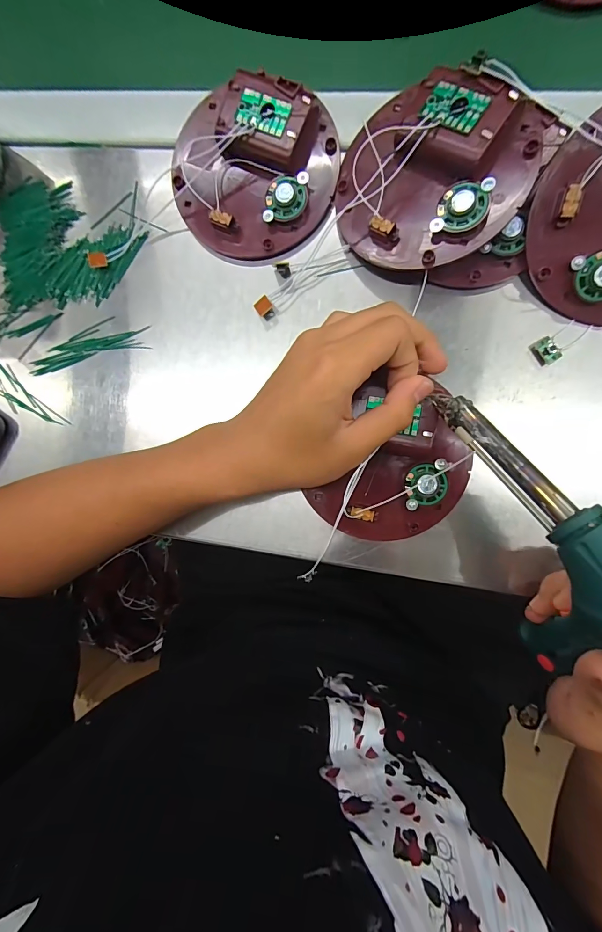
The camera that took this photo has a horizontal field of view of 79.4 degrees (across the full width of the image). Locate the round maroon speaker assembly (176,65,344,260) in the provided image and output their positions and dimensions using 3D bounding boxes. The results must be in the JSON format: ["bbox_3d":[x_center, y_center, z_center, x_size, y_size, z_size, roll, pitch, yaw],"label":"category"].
[{"bbox_3d":[-0.036,-0.208,0.255,0.115,0.022,0.106,0,92,8],"label":"round maroon speaker assembly"}]

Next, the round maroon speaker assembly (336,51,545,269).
[{"bbox_3d":[0.082,-0.184,0.229,0.113,0.039,0.107,0,92,8],"label":"round maroon speaker assembly"}]

